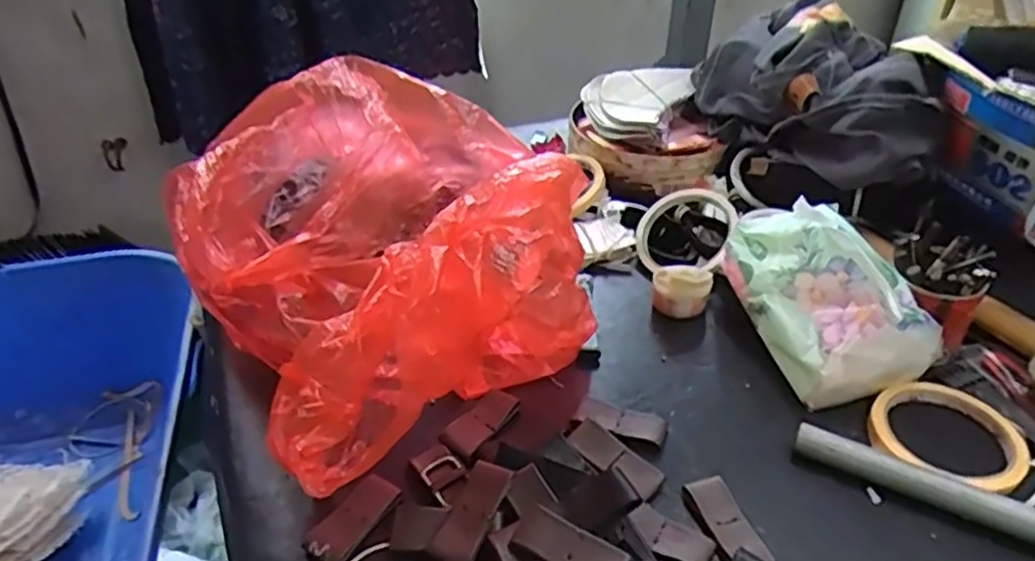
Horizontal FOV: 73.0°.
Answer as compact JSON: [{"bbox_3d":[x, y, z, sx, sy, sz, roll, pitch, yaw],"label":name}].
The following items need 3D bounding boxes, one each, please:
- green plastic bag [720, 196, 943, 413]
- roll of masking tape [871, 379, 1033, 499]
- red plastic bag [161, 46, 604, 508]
[{"bbox_3d":[0.231,0.008,0.530,0.086,0.093,0.146,-9,37,-14],"label":"green plastic bag"},{"bbox_3d":[0.292,0.104,0.474,0.091,0.018,0.090,0,36,0],"label":"roll of masking tape"},{"bbox_3d":[-0.102,-0.033,0.538,0.286,0.165,0.364,-13,38,-19],"label":"red plastic bag"}]

